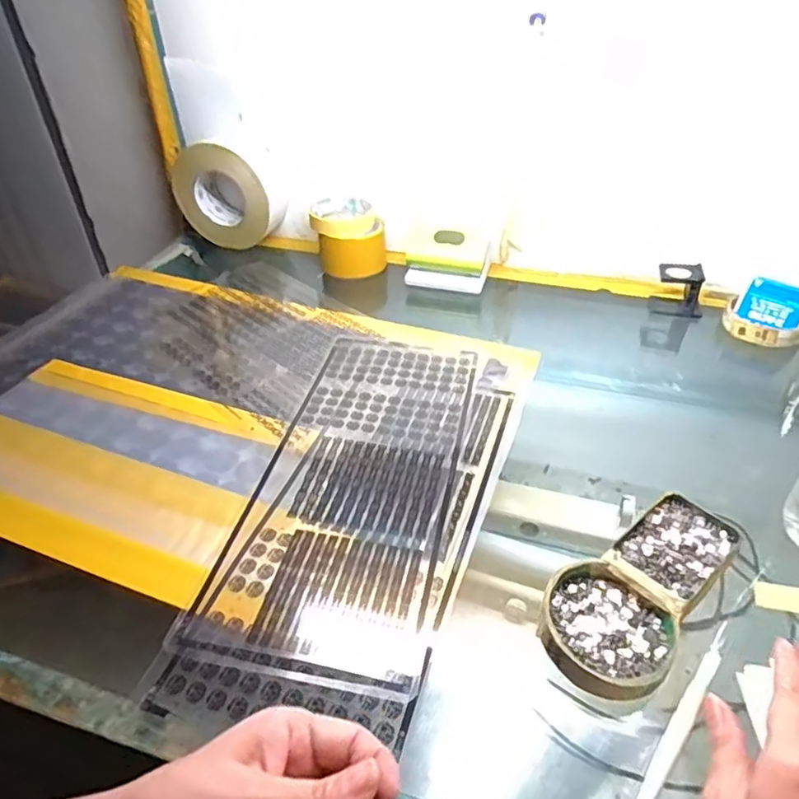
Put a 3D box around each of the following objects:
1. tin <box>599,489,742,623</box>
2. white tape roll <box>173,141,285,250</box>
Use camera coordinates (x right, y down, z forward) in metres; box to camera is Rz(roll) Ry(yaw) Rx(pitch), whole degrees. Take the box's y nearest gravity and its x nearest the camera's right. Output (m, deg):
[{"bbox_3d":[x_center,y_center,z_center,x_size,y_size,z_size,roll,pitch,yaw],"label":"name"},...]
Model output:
[{"bbox_3d":[0.194,0.103,0.408,0.102,0.016,0.061,-30,47,-30],"label":"tin"},{"bbox_3d":[-0.233,-0.276,0.800,0.138,0.133,0.057,10,41,14],"label":"white tape roll"}]

